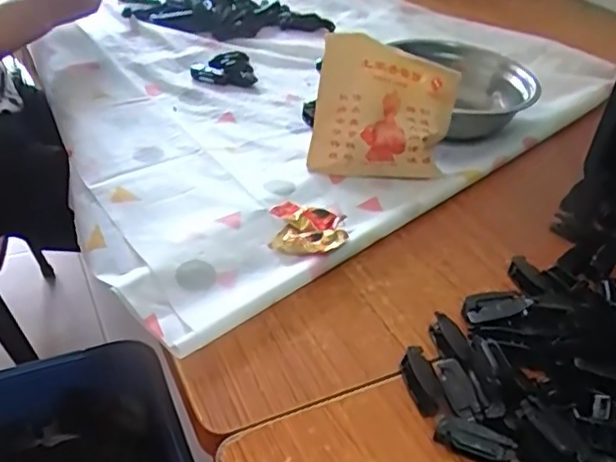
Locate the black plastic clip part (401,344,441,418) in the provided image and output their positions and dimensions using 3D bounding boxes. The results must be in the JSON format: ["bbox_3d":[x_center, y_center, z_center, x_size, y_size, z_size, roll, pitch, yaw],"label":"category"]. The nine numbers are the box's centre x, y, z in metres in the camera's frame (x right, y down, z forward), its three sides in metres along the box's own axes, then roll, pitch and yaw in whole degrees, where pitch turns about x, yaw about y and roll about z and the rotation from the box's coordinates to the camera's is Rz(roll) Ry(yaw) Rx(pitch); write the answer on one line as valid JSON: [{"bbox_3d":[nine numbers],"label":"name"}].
[{"bbox_3d":[0.080,0.105,0.437,0.020,0.015,0.052,-1,38,-8],"label":"black plastic clip part"}]

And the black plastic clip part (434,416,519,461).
[{"bbox_3d":[0.107,0.134,0.398,0.049,0.021,0.016,18,39,17],"label":"black plastic clip part"}]

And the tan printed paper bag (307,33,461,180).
[{"bbox_3d":[0.080,-0.122,0.644,0.141,0.137,0.028,8,4,-5],"label":"tan printed paper bag"}]

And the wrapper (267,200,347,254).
[{"bbox_3d":[0.000,-0.004,0.560,0.065,0.019,0.073,3,37,-3],"label":"wrapper"}]

